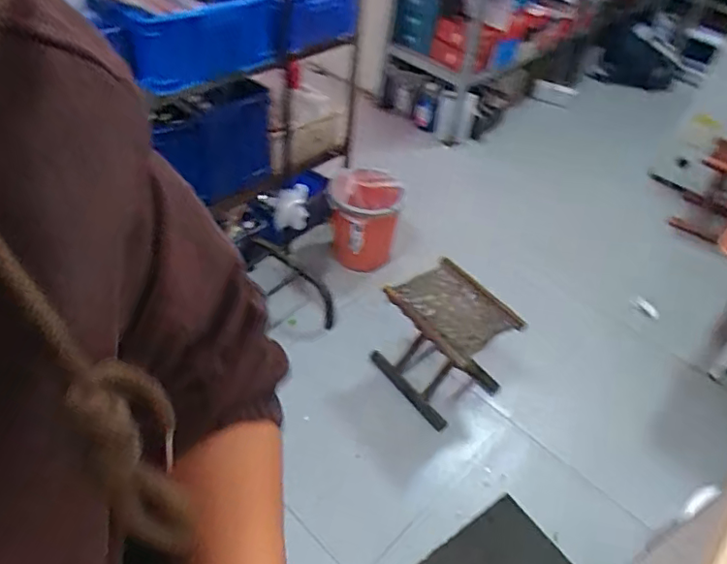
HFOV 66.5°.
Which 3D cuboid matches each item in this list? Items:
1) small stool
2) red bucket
[{"bbox_3d":[0.219,0.158,1.497,0.242,0.296,0.282,-27,53,-30],"label":"small stool"},{"bbox_3d":[-0.003,-0.209,1.841,0.256,0.253,0.237,9,44,2],"label":"red bucket"}]

